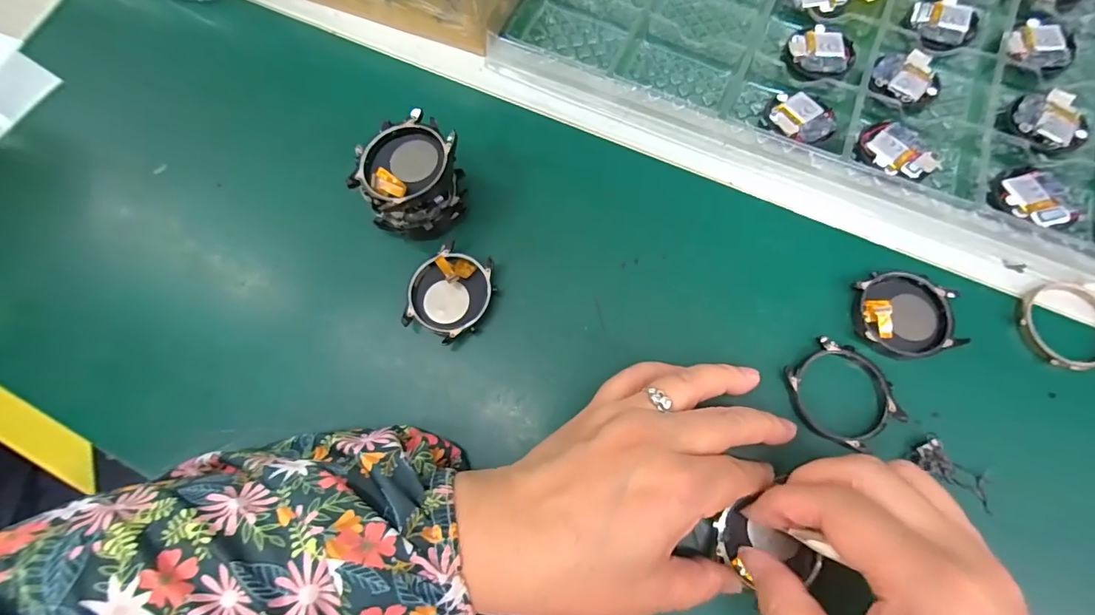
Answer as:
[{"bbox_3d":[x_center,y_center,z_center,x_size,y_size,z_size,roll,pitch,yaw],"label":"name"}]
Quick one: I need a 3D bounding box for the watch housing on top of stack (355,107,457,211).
[{"bbox_3d":[-0.072,-0.075,0.232,0.048,0.009,0.045,-1,73,3],"label":"watch housing on top of stack"}]

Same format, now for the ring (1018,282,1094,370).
[{"bbox_3d":[0.272,0.009,0.238,0.047,0.006,0.045,0,73,1],"label":"ring"}]

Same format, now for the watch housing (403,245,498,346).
[{"bbox_3d":[-0.054,-0.008,0.251,0.043,0.011,0.048,27,75,9],"label":"watch housing"}]

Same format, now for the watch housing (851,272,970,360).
[{"bbox_3d":[0.187,0.003,0.239,0.048,0.013,0.044,0,73,1],"label":"watch housing"}]

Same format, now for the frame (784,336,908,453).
[{"bbox_3d":[0.148,0.043,0.231,0.046,0.004,0.051,-37,76,-10],"label":"frame"}]

